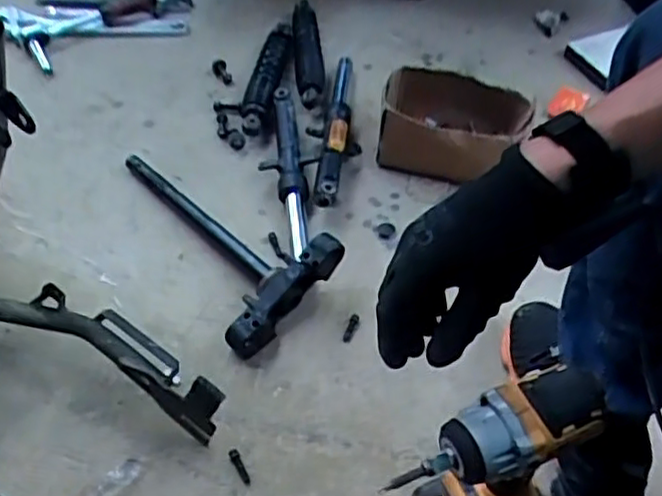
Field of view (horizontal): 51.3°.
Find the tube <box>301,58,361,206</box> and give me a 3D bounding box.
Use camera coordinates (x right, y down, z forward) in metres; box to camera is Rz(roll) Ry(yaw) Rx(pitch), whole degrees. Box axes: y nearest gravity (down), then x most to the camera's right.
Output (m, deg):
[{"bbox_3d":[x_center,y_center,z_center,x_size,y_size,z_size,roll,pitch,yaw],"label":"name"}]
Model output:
[{"bbox_3d":[0.007,-0.195,1.055,0.078,0.062,0.366,4,49,1],"label":"tube"}]

